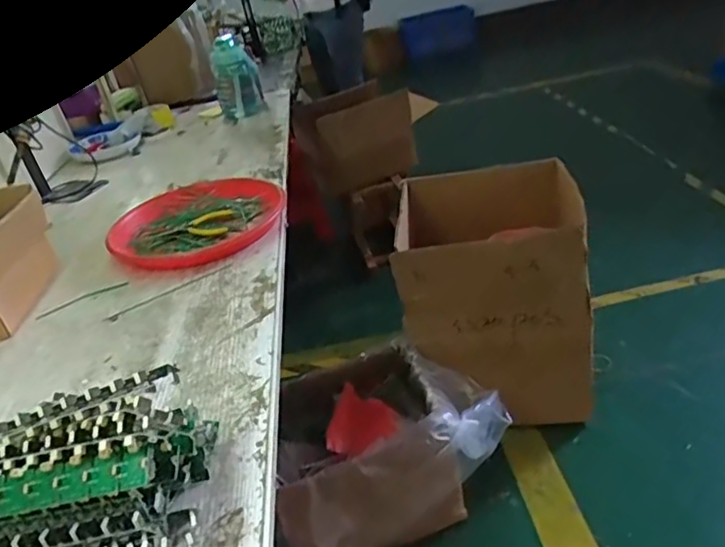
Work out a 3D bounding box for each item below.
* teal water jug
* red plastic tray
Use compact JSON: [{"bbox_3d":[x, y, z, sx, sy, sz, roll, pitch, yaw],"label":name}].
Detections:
[{"bbox_3d":[-0.351,-0.554,1.603,0.120,0.191,0.145,-17,31,-7],"label":"teal water jug"},{"bbox_3d":[-0.278,-0.090,0.974,0.286,0.029,0.244,-17,31,-7],"label":"red plastic tray"}]

